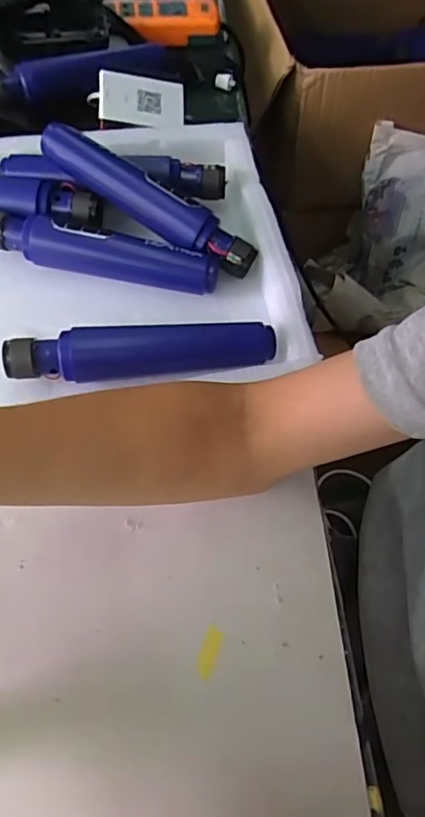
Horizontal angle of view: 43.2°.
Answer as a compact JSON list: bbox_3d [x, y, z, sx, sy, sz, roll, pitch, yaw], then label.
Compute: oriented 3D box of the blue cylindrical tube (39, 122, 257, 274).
[{"bbox_3d":[-0.050,-0.165,0.426,0.187,0.026,0.025,31,63,-3],"label":"blue cylindrical tube"}]

